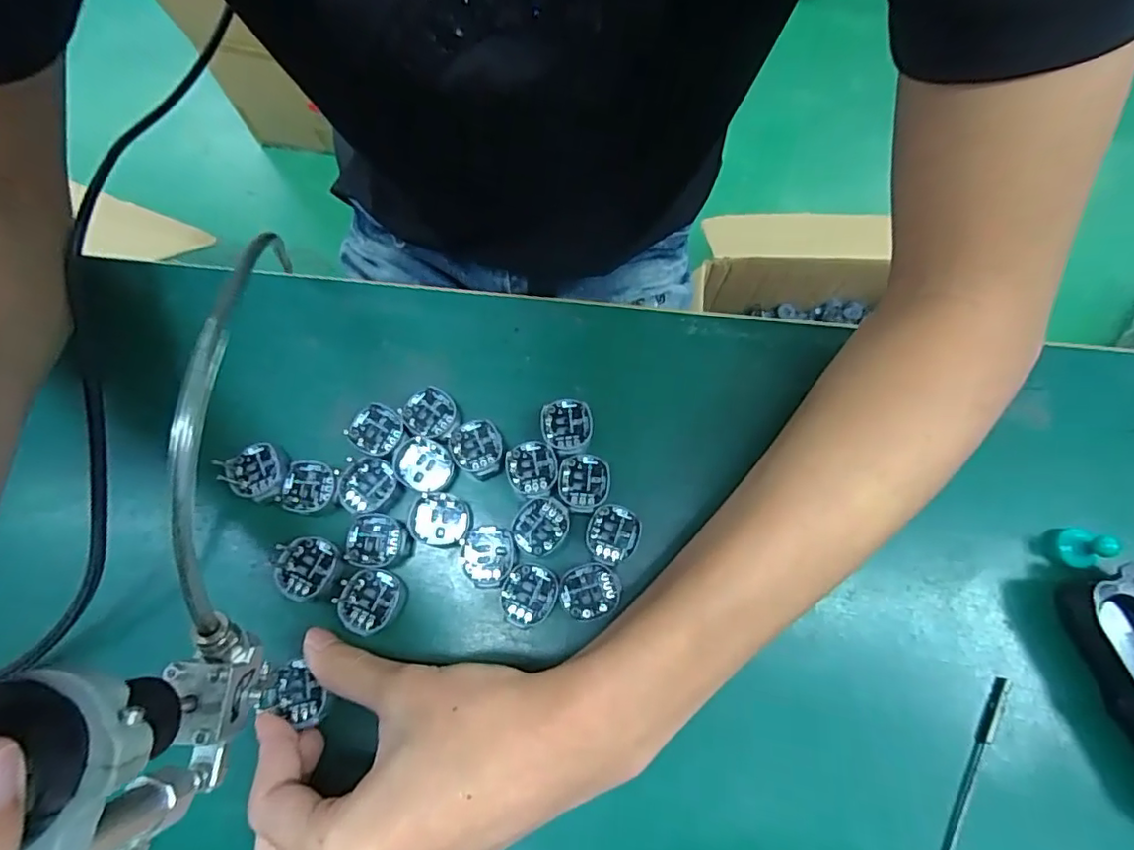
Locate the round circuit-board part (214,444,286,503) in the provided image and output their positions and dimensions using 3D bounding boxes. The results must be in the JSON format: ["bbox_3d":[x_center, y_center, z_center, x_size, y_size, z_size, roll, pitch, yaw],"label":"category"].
[{"bbox_3d":[-0.152,0.021,0.275,0.032,0.006,0.026,23,75,6],"label":"round circuit-board part"}]

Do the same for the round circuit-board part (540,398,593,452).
[{"bbox_3d":[0.000,0.001,0.287,0.024,0.011,0.027,-9,74,-3],"label":"round circuit-board part"}]

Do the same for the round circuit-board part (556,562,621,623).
[{"bbox_3d":[0.010,0.077,0.260,0.027,0.004,0.025,0,74,0],"label":"round circuit-board part"}]

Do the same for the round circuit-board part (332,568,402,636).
[{"bbox_3d":[-0.092,0.080,0.259,0.027,0.004,0.028,0,74,0],"label":"round circuit-board part"}]

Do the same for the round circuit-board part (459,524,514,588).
[{"bbox_3d":[-0.038,0.061,0.265,0.024,0.004,0.028,7,74,2],"label":"round circuit-board part"}]

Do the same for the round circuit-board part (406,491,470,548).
[{"bbox_3d":[-0.061,0.045,0.270,0.028,0.004,0.025,18,74,5],"label":"round circuit-board part"}]

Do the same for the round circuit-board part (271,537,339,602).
[{"bbox_3d":[-0.121,0.066,0.262,0.028,0.004,0.027,0,74,0],"label":"round circuit-board part"}]

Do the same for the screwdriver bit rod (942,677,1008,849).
[{"bbox_3d":[0.175,0.157,0.245,0.007,0.004,0.098,29,76,8],"label":"screwdriver bit rod"}]

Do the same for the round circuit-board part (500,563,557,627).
[{"bbox_3d":[-0.018,0.078,0.260,0.024,0.004,0.028,32,76,9],"label":"round circuit-board part"}]

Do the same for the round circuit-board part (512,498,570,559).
[{"bbox_3d":[-0.013,0.048,0.268,0.024,0.004,0.028,33,76,9],"label":"round circuit-board part"}]

